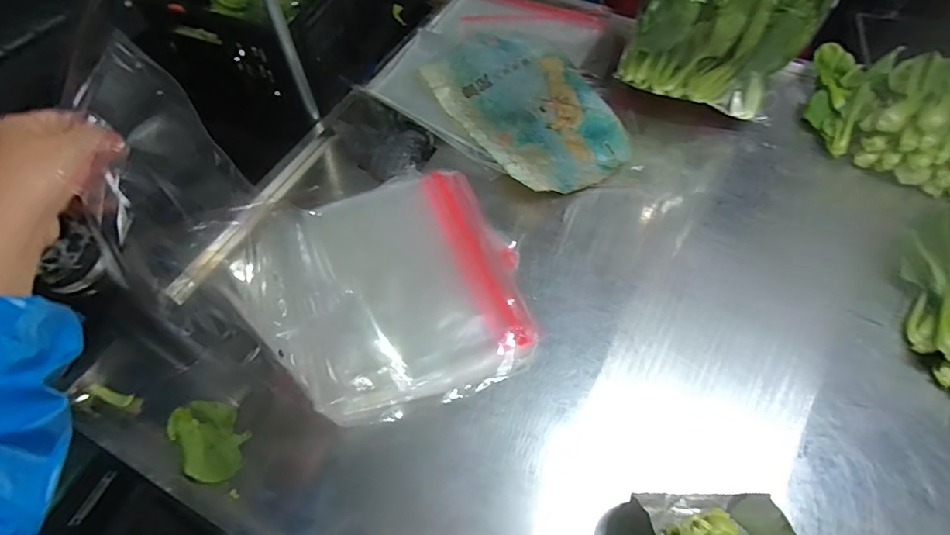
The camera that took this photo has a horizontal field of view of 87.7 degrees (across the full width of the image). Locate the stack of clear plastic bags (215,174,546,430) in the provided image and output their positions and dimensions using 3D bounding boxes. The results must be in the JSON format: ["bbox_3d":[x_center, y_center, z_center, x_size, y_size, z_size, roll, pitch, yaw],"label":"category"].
[{"bbox_3d":[-0.118,0.027,0.650,0.343,0.033,0.323,-17,64,-16],"label":"stack of clear plastic bags"}]

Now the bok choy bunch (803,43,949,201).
[{"bbox_3d":[0.674,-0.255,0.779,0.292,0.114,0.182,36,66,20],"label":"bok choy bunch"}]

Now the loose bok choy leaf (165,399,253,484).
[{"bbox_3d":[-0.309,0.200,0.580,0.070,0.017,0.104,-35,64,-19],"label":"loose bok choy leaf"}]

